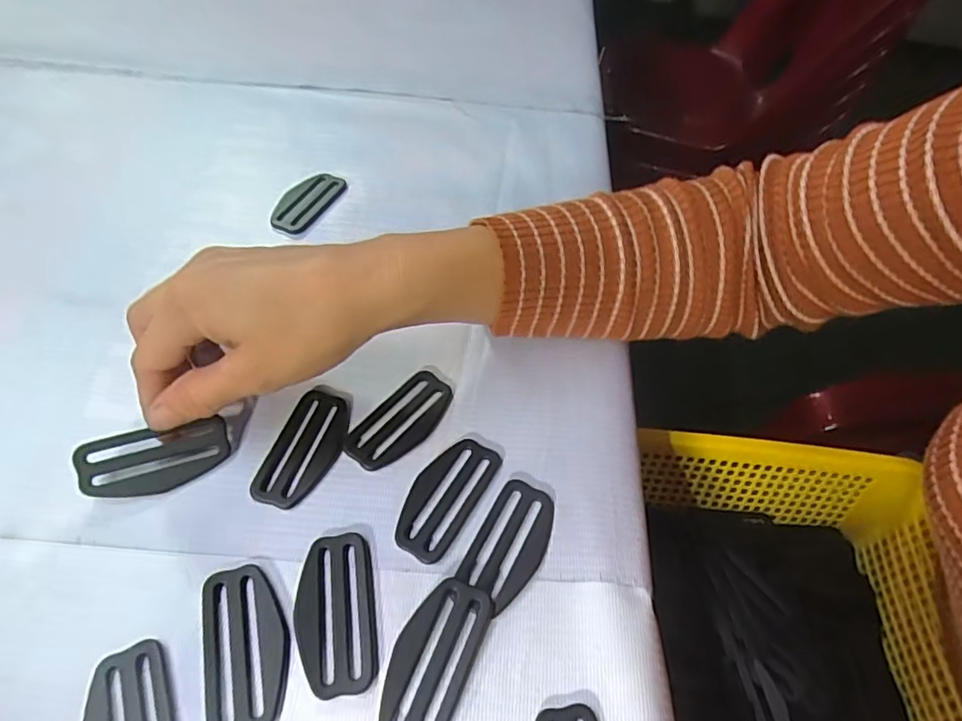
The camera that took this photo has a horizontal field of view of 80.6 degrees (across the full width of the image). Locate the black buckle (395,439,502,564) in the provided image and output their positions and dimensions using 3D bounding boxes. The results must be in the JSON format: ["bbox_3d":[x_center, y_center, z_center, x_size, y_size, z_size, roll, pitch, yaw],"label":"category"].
[{"bbox_3d":[-0.016,0.059,0.254,0.028,0.004,0.060,31,58,10],"label":"black buckle"}]

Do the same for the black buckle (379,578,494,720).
[{"bbox_3d":[-0.018,0.112,0.214,0.028,0.005,0.059,25,57,7],"label":"black buckle"}]

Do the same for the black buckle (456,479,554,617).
[{"bbox_3d":[0.013,0.077,0.243,0.029,0.004,0.054,28,58,8],"label":"black buckle"}]

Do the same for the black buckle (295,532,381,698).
[{"bbox_3d":[-0.058,0.099,0.224,0.030,0.004,0.059,-4,59,-12],"label":"black buckle"}]

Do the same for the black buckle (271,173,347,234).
[{"bbox_3d":[-0.112,-0.103,0.368,0.027,0.008,0.059,22,57,5],"label":"black buckle"}]

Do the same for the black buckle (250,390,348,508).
[{"bbox_3d":[-0.082,0.041,0.264,0.029,0.004,0.058,21,57,4],"label":"black buckle"}]

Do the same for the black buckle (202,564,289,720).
[{"bbox_3d":[-0.089,0.107,0.213,0.029,0.004,0.059,-11,60,-16],"label":"black buckle"}]

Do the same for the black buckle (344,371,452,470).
[{"bbox_3d":[-0.038,0.030,0.277,0.028,0.004,0.058,39,60,15],"label":"black buckle"}]

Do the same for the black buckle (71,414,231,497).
[{"bbox_3d":[-0.143,0.044,0.249,0.059,0.004,0.027,-10,88,-20],"label":"black buckle"}]

